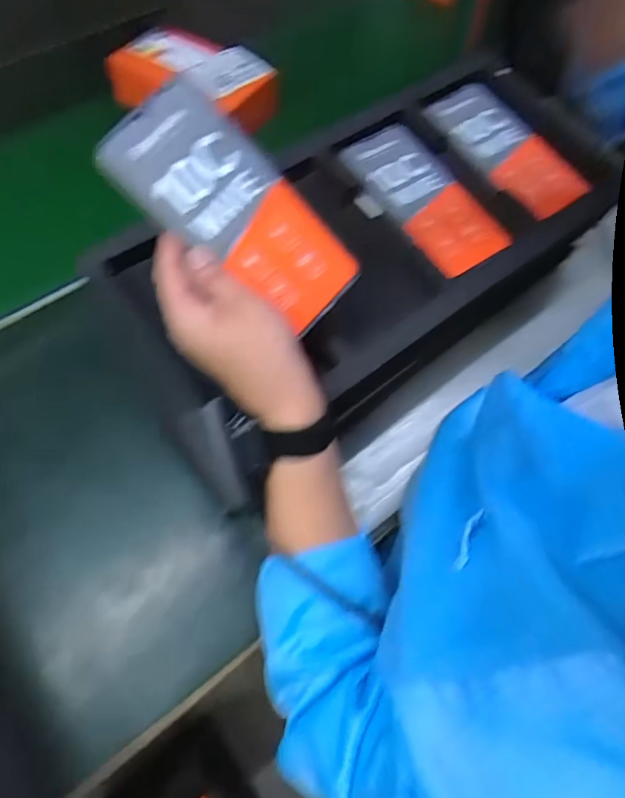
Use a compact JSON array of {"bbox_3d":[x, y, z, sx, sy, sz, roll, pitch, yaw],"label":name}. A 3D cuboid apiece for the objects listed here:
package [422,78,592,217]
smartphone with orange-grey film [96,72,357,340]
[{"bbox_3d":[0.193,-0.248,0.530,0.085,0.028,0.158,-35,69,-18],"label":"package"},{"bbox_3d":[-0.048,-0.123,0.356,0.166,0.012,0.081,42,86,-16],"label":"smartphone with orange-grey film"}]

